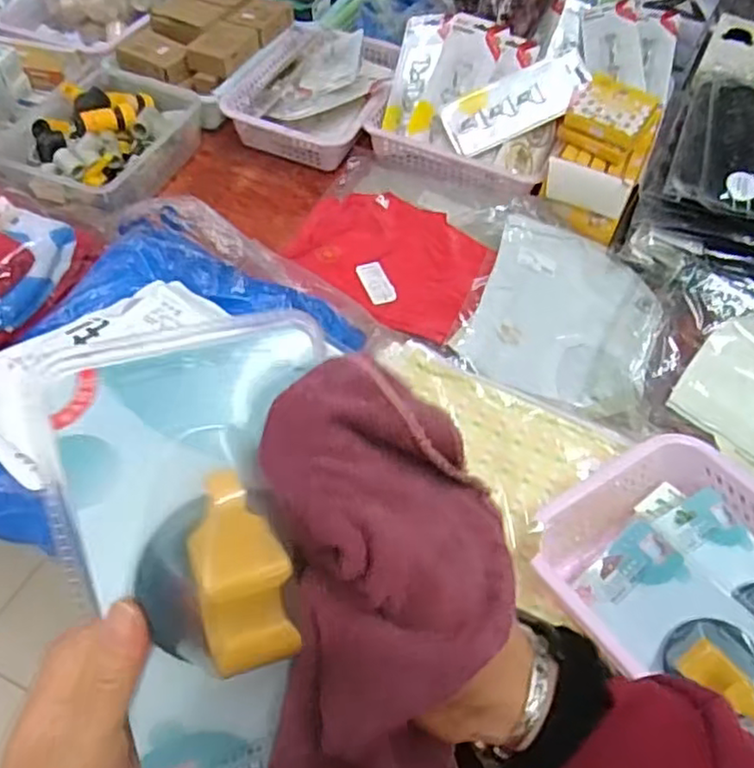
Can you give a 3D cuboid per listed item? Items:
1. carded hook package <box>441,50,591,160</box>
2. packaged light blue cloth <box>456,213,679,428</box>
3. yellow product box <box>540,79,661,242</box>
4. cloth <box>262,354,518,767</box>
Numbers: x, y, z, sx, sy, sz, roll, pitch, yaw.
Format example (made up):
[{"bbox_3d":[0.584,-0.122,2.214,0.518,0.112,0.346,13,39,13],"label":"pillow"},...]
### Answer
[{"bbox_3d":[0.213,-0.424,1.030,0.235,0.082,0.024,-26,25,-7],"label":"carded hook package"},{"bbox_3d":[0.259,-0.095,0.904,0.264,0.049,0.313,28,56,14],"label":"packaged light blue cloth"},{"bbox_3d":[0.323,-0.332,0.996,0.129,0.153,0.152,22,54,10],"label":"yellow product box"},{"bbox_3d":[0.008,0.113,0.287,0.102,0.242,0.071,-2,14,-7],"label":"cloth"}]

